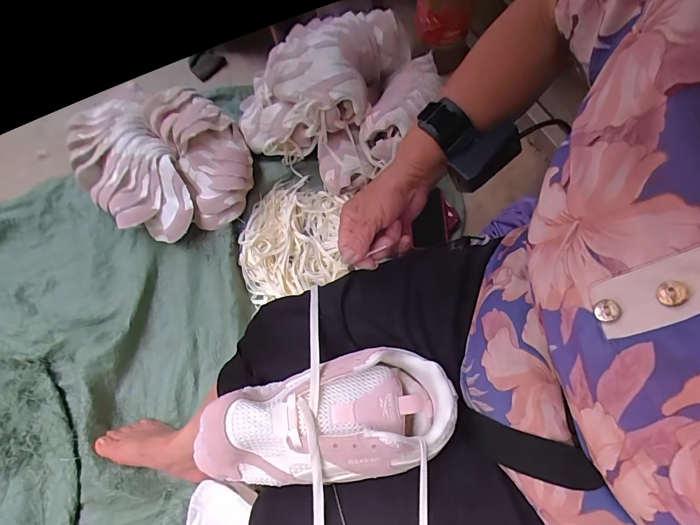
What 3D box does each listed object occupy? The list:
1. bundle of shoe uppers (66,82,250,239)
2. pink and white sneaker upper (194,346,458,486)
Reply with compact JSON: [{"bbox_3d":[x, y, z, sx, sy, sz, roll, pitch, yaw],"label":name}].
[{"bbox_3d":[-0.428,-0.235,0.922,0.368,0.171,0.356,-35,68,-20],"label":"bundle of shoe uppers"},{"bbox_3d":[-0.019,0.139,0.348,0.222,0.056,0.100,-10,62,-5],"label":"pink and white sneaker upper"}]

